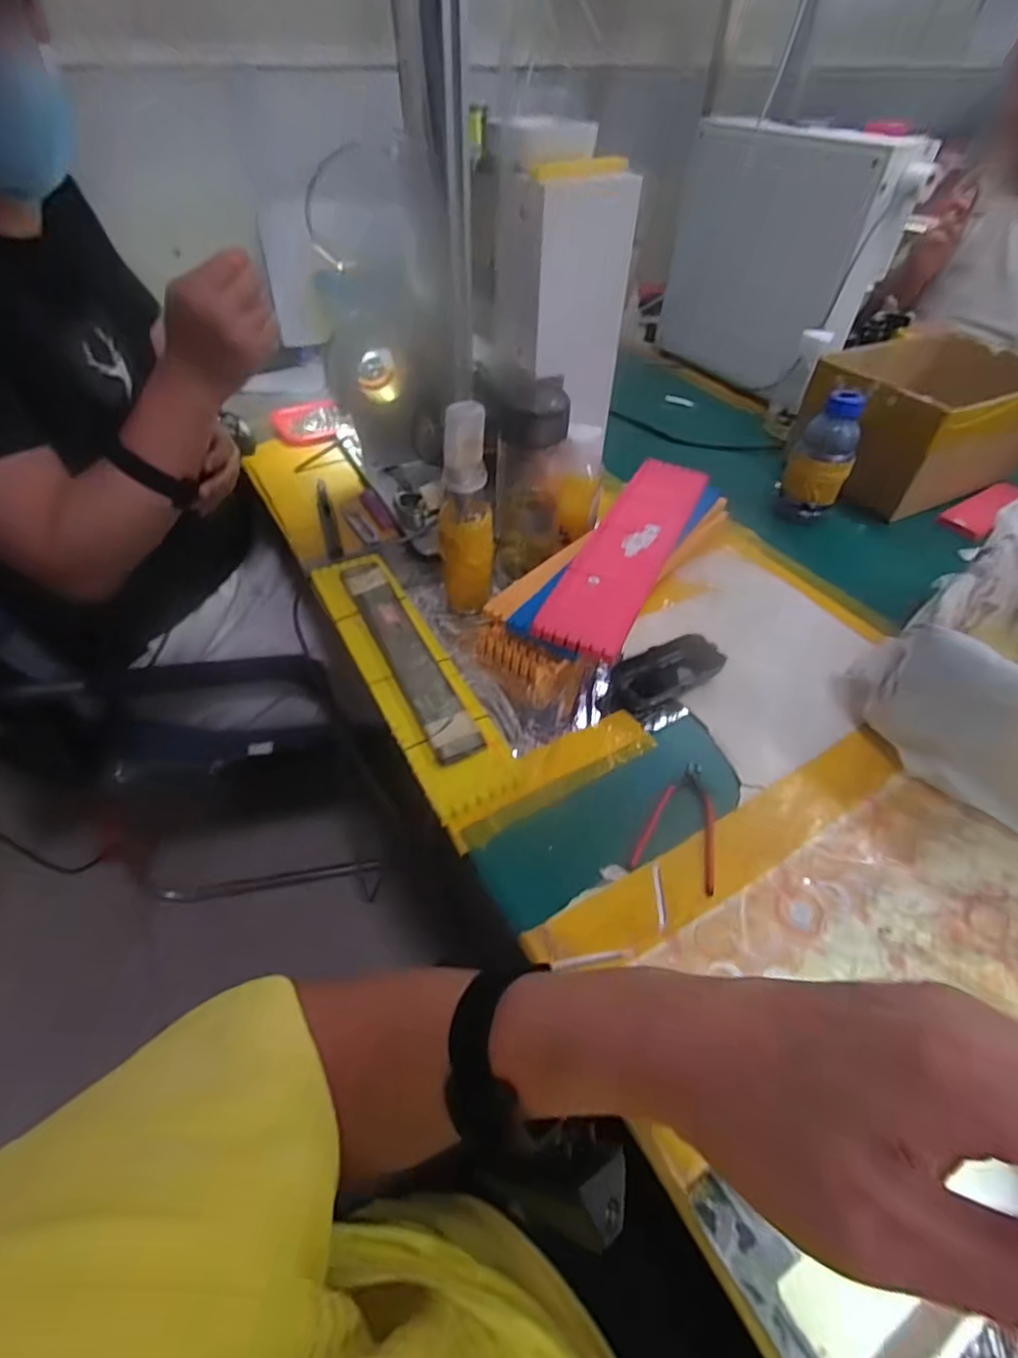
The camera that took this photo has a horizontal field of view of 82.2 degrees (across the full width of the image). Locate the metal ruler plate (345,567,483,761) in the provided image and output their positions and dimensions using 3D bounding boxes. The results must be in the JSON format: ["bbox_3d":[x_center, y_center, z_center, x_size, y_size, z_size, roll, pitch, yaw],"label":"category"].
[{"bbox_3d":[-0.104,-0.033,0.578,0.041,0.010,0.287,-21,51,-18],"label":"metal ruler plate"}]

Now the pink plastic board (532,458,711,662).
[{"bbox_3d":[0.130,-0.143,0.620,0.084,0.019,0.347,20,51,17],"label":"pink plastic board"}]

